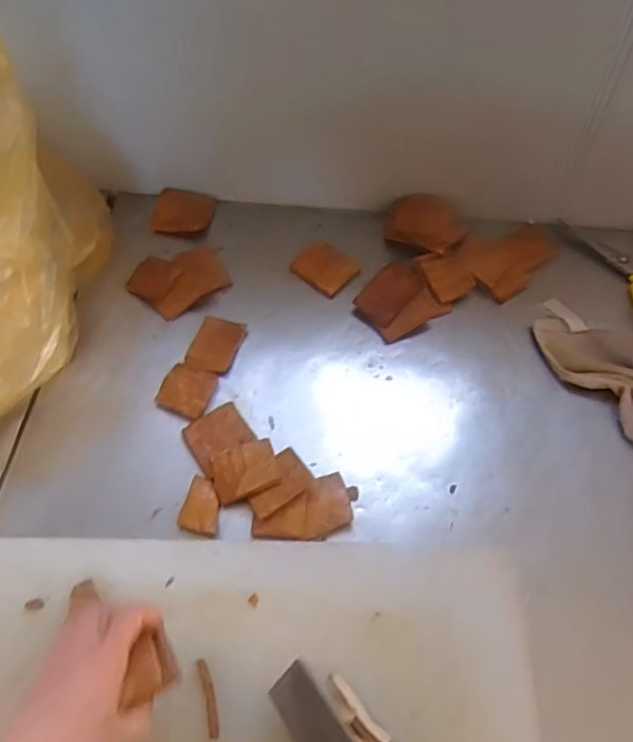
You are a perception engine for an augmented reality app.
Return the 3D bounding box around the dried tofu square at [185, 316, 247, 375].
[{"bbox_3d":[-0.109,-0.027,0.676,0.048,0.008,0.066,16,63,11],"label":"dried tofu square"}]

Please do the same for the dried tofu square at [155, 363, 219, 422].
[{"bbox_3d":[-0.135,0.021,0.650,0.054,0.005,0.054,14,62,10],"label":"dried tofu square"}]

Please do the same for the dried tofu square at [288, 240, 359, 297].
[{"bbox_3d":[0.010,-0.118,0.724,0.070,0.010,0.058,37,68,20],"label":"dried tofu square"}]

